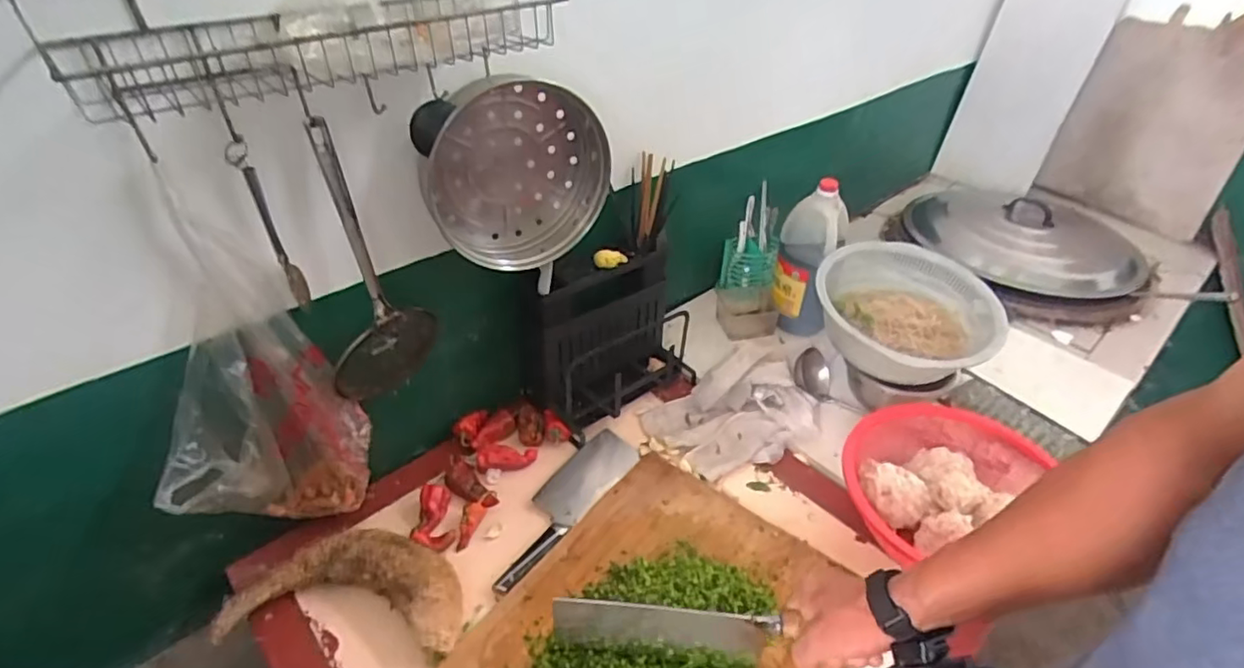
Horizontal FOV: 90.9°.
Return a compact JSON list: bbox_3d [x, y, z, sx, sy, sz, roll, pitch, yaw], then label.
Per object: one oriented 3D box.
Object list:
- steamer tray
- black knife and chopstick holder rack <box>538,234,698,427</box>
[{"bbox_3d":[-0.122,-0.205,0.799,0.254,0.221,0.072,-18,42,-22],"label":"steamer tray"},{"bbox_3d":[-0.003,0.011,1.006,0.234,0.260,0.126,-27,45,-30],"label":"black knife and chopstick holder rack"}]

